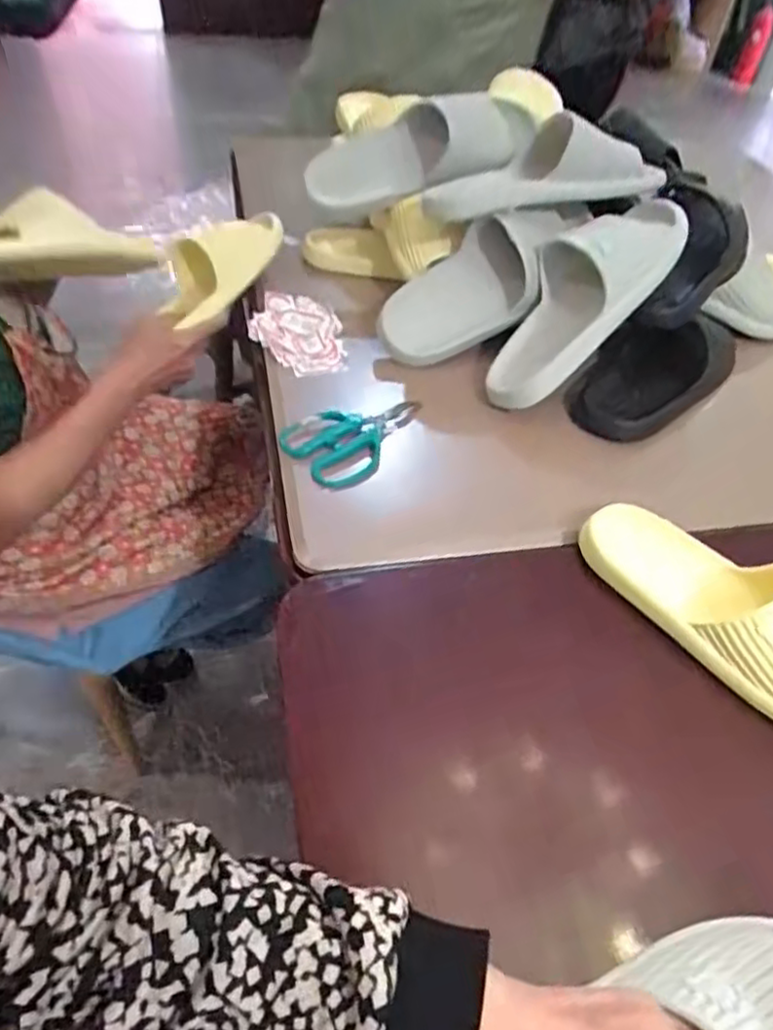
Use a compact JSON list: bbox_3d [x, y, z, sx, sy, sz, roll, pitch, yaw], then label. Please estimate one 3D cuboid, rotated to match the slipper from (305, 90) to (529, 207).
[{"bbox_3d":[0.055,-0.442,0.830,0.297,0.096,0.085,-28,55,-29],"label":"slipper"}]

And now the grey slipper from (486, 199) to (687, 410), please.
[{"bbox_3d":[0.195,-0.229,0.691,0.109,0.065,0.280,37,86,26],"label":"grey slipper"}]

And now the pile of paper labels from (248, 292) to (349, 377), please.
[{"bbox_3d":[-0.101,-0.202,0.770,0.102,0.036,0.119,-3,47,-10],"label":"pile of paper labels"}]

